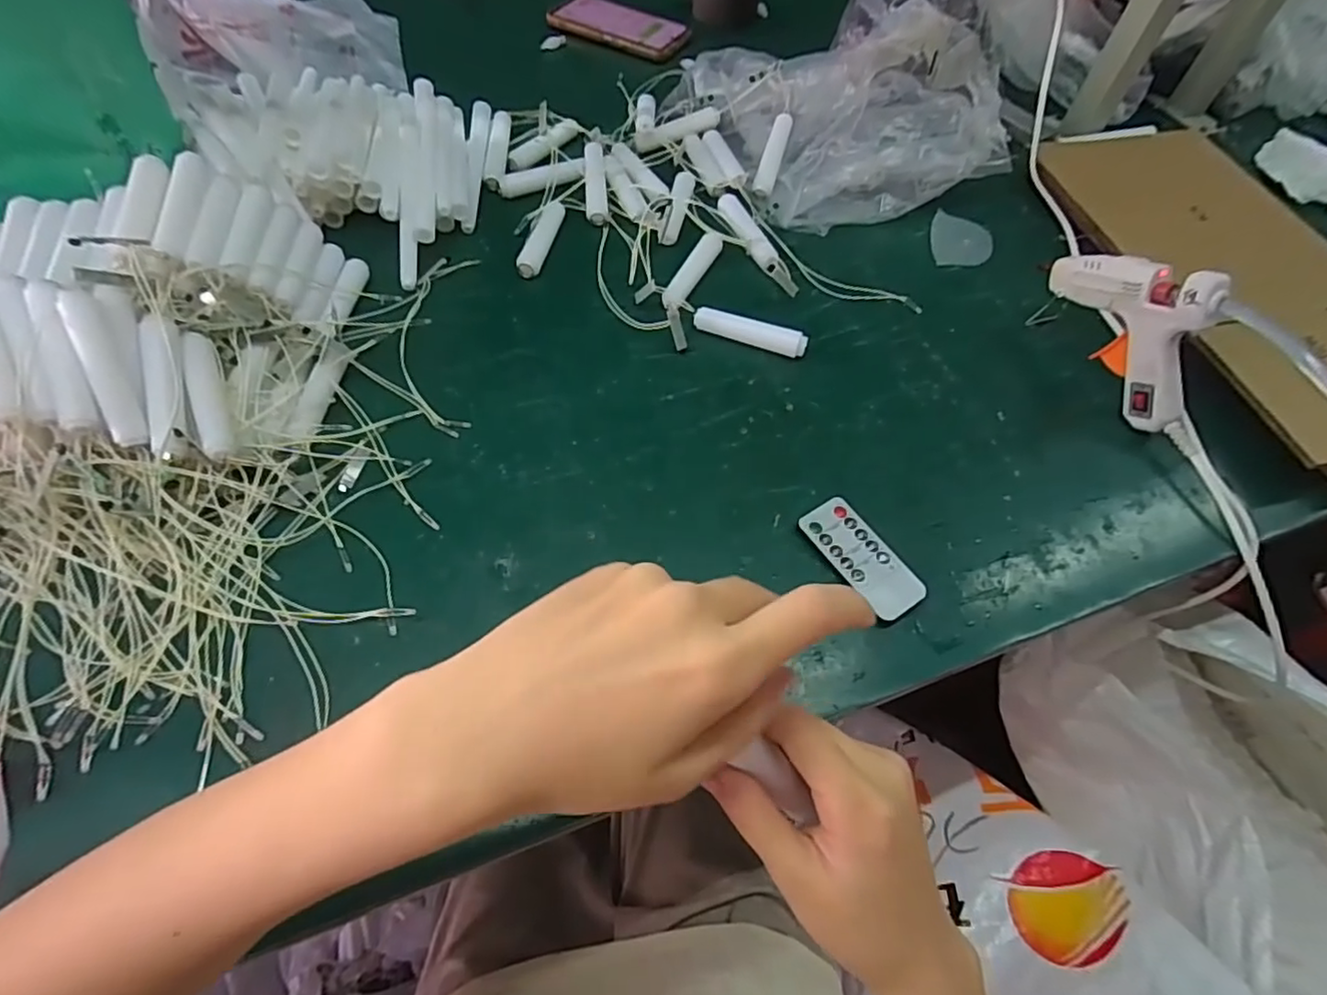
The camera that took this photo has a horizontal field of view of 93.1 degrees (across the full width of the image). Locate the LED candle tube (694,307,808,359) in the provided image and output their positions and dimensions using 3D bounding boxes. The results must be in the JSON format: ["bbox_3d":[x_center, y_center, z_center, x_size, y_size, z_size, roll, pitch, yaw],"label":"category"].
[{"bbox_3d":[0.068,-0.129,0.493,0.089,0.016,0.017,17,59,9],"label":"LED candle tube"}]

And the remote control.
[{"bbox_3d":[0.126,0.036,0.399,0.039,0.004,0.083,-31,64,-19],"label":"remote control"}]

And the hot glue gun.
[{"bbox_3d":[0.334,-0.127,0.450,0.023,0.104,0.135,-19,60,-13],"label":"hot glue gun"}]

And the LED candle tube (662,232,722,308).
[{"bbox_3d":[0.023,-0.189,0.528,0.017,0.016,0.093,23,60,12],"label":"LED candle tube"}]

